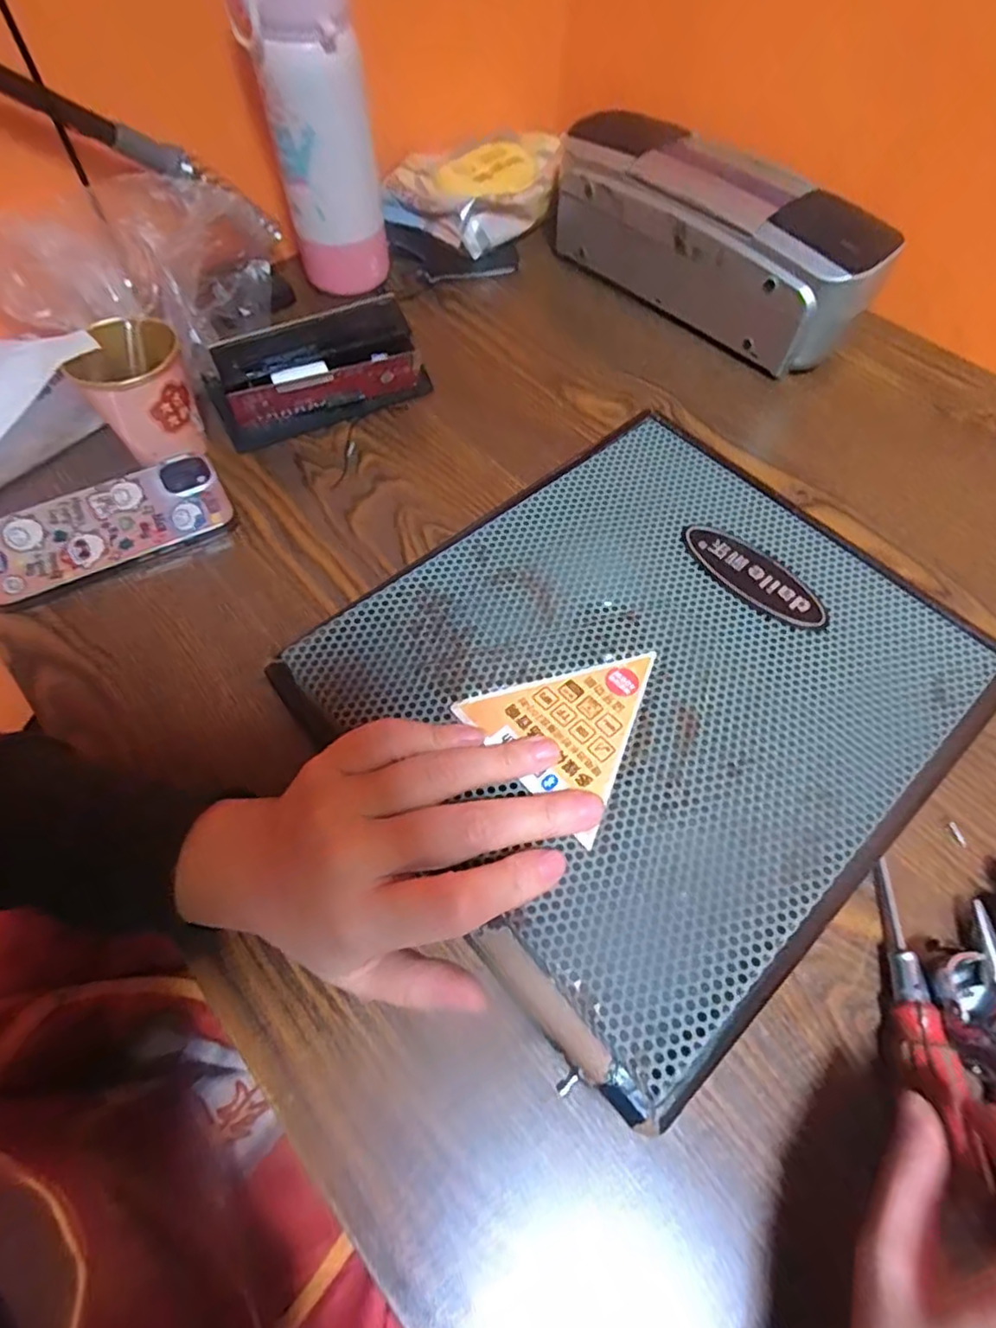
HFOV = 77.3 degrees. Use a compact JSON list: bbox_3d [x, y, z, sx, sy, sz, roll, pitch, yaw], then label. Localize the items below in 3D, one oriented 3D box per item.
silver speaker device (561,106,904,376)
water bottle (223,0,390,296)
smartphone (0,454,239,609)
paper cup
[{"bbox_3d":[0.168,-0.345,0.510,0.102,0.099,0.279,-33,66,-19],"label":"silver speaker device"},{"bbox_3d":[-0.138,-0.407,0.463,0.084,0.212,0.075,-9,60,-7],"label":"water bottle"},{"bbox_3d":[-0.249,-0.087,0.398,0.147,0.015,0.072,-24,63,-15],"label":"smartphone"},{"bbox_3d":[-0.234,-0.179,0.414,0.063,0.066,0.070,-19,62,-13],"label":"paper cup"}]

